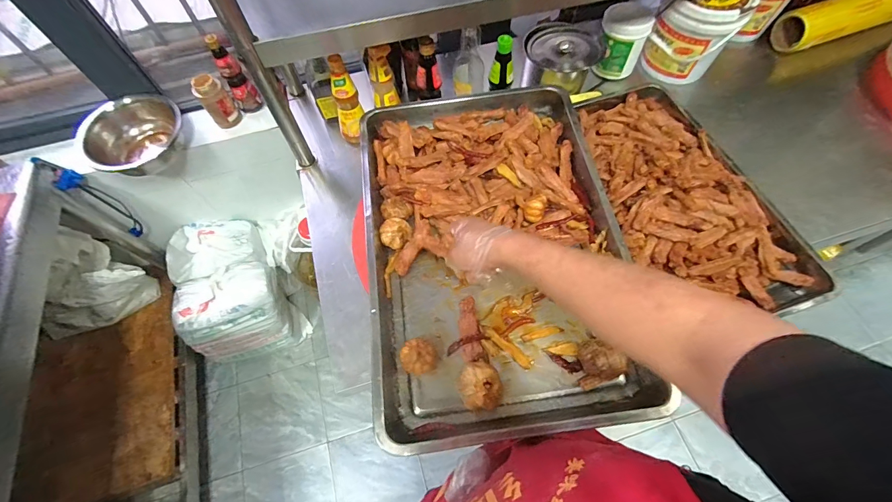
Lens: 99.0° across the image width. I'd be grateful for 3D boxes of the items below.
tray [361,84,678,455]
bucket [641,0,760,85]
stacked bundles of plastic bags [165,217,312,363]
[{"bbox_3d":[0.069,-0.026,0.622,0.379,0.063,0.584,-7,64,-2],"label":"tray"},{"bbox_3d":[0.600,-0.526,0.916,0.167,0.187,0.156,36,70,18],"label":"bucket"},{"bbox_3d":[-0.731,0.144,1.394,0.333,0.397,0.407,-16,64,-6],"label":"stacked bundles of plastic bags"}]

